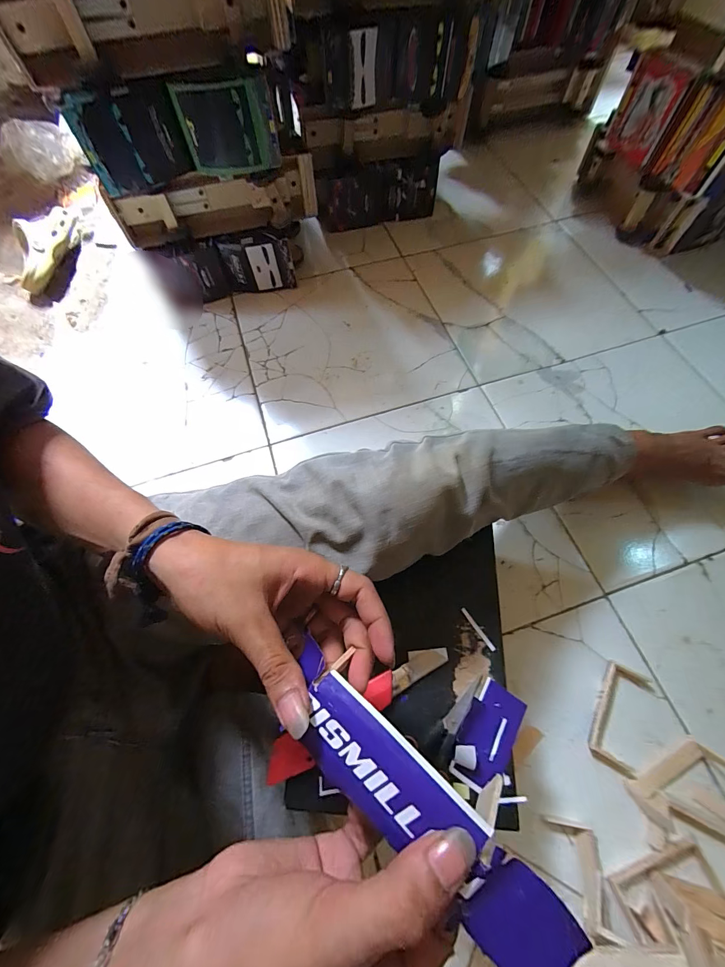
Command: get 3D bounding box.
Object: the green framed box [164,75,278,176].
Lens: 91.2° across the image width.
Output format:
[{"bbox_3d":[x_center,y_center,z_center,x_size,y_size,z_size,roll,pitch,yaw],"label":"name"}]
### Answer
[{"bbox_3d":[-0.204,-0.543,0.545,0.138,0.109,0.040,-6,67,-1],"label":"green framed box"}]

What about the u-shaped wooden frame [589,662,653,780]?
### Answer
[{"bbox_3d":[0.315,0.283,0.432,0.057,0.018,0.113,30,71,14],"label":"u-shaped wooden frame"}]

